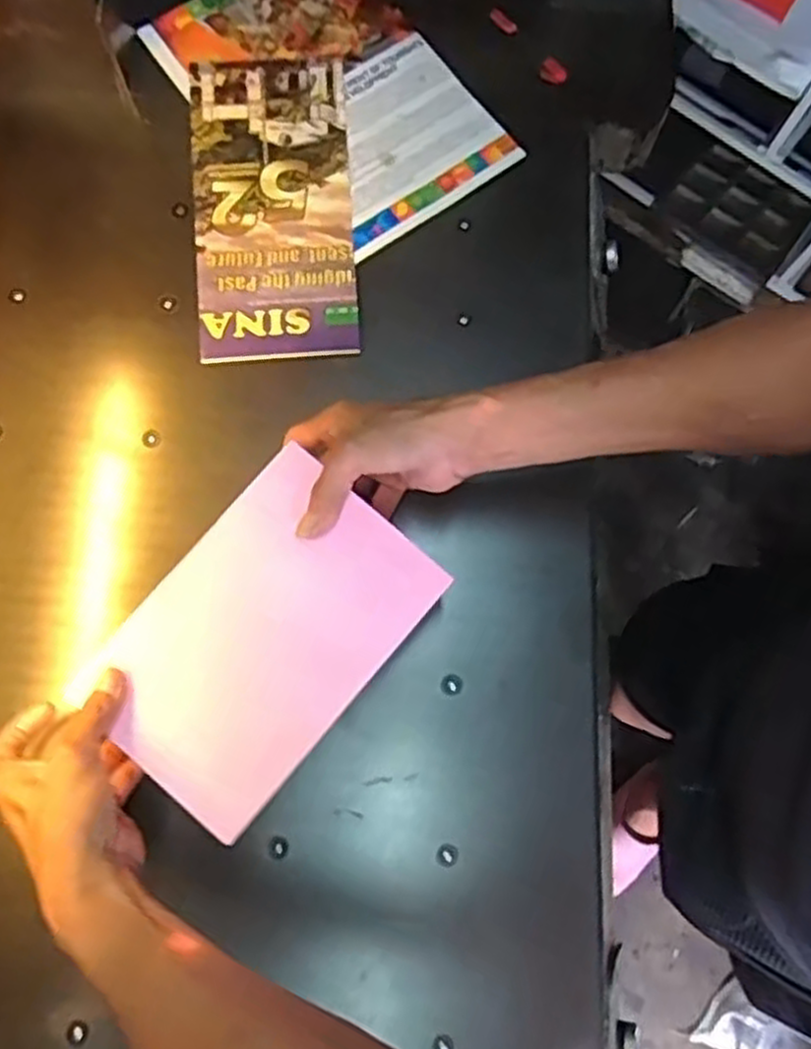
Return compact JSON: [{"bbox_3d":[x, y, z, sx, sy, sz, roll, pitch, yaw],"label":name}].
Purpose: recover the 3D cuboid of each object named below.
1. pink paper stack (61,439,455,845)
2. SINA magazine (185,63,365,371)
[{"bbox_3d":[-0.090,0.070,0.496,0.139,0.018,0.207,40,84,-1],"label":"pink paper stack"},{"bbox_3d":[-0.110,-0.266,0.644,0.130,0.006,0.278,-4,77,-2],"label":"SINA magazine"}]

